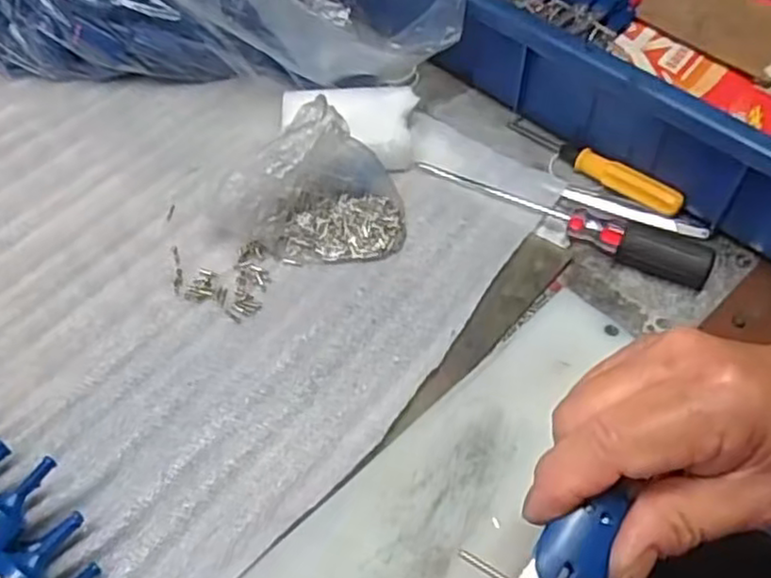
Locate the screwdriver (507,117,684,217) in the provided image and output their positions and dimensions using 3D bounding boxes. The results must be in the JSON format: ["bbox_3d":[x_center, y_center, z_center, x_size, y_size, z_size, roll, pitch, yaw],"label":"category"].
[{"bbox_3d":[0.128,-0.082,0.445,0.013,0.014,0.126,-37,60,-26],"label":"screwdriver"}]

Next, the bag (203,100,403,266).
[{"bbox_3d":[-0.044,-0.058,0.387,0.104,0.065,0.057,-4,51,-4],"label":"bag"}]

